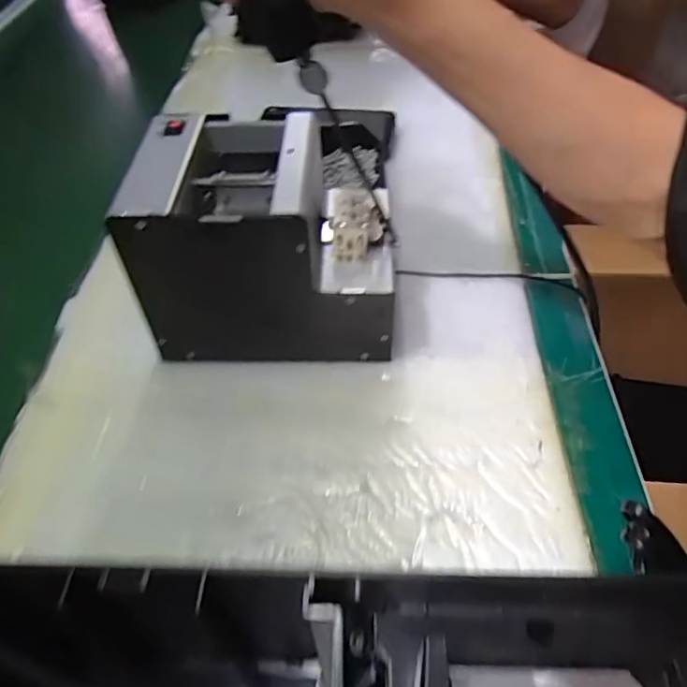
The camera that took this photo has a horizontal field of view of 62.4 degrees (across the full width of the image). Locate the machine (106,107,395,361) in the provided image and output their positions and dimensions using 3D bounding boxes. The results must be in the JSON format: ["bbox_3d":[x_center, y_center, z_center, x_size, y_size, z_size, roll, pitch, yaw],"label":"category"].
[{"bbox_3d":[-0.056,-0.071,0.428,0.184,0.155,0.125,-1,48,5],"label":"machine"}]

